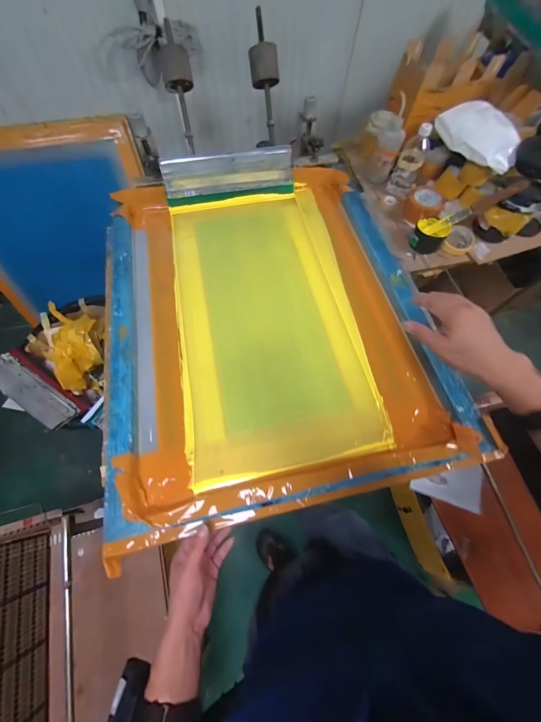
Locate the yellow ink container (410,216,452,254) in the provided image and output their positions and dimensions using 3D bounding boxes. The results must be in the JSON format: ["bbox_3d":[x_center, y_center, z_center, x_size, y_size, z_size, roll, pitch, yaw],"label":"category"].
[{"bbox_3d":[0.462,-0.367,0.806,0.090,0.060,0.093,22,68,9],"label":"yellow ink container"}]

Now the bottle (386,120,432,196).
[{"bbox_3d":[0.426,-0.610,0.835,0.072,0.175,0.077,22,68,9],"label":"bottle"}]

